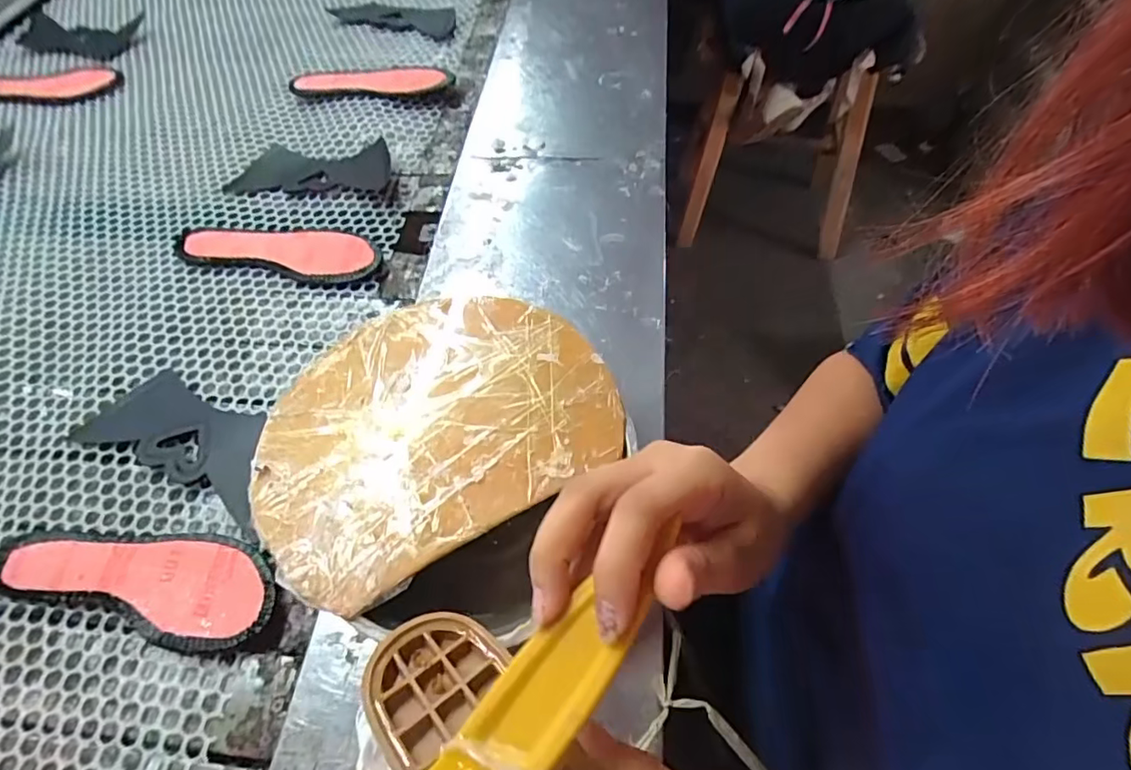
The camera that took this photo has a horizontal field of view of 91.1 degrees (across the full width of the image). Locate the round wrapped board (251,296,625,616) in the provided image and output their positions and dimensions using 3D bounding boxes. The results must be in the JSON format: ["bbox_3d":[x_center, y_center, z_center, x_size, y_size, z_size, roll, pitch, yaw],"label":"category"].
[{"bbox_3d":[-0.095,0.019,0.385,0.236,0.010,0.187,-27,61,-15],"label":"round wrapped board"}]

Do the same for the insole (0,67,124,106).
[{"bbox_3d":[-0.783,-0.444,0.822,0.240,0.010,0.081,-4,57,0],"label":"insole"}]

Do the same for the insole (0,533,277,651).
[{"bbox_3d":[-0.327,0.147,0.426,0.225,0.015,0.077,8,58,7],"label":"insole"}]

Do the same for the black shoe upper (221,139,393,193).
[{"bbox_3d":[-0.313,-0.276,0.693,0.195,0.011,0.099,2,58,4],"label":"black shoe upper"}]

